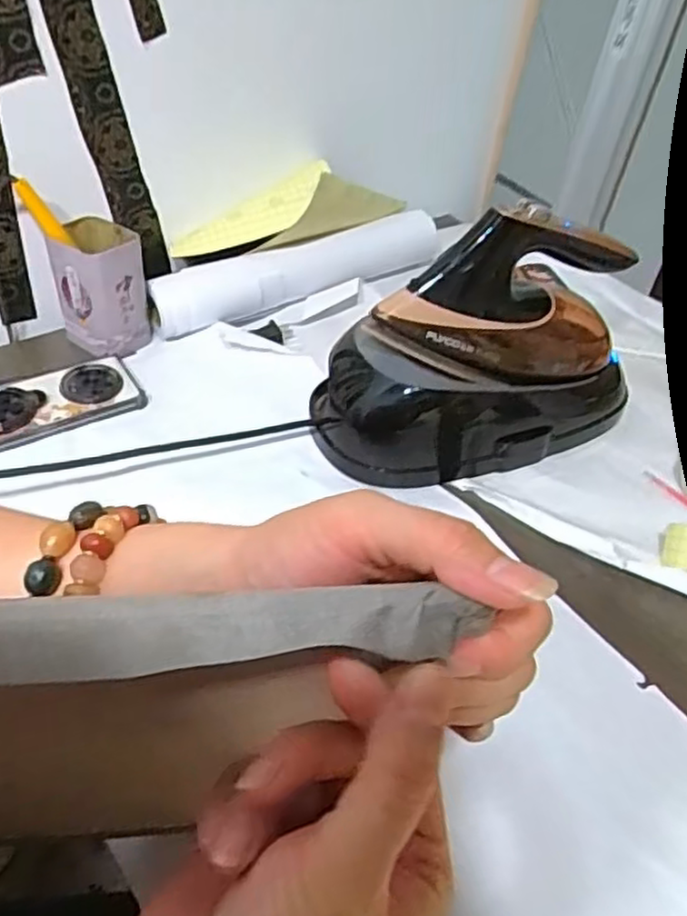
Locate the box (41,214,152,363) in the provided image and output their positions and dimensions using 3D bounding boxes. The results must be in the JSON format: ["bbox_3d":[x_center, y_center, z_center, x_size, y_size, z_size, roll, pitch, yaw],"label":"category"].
[{"bbox_3d":[-0.237,-0.164,0.703,0.082,0.109,0.085,-14,47,-22],"label":"box"}]

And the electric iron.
[{"bbox_3d":[0.132,-0.092,0.604,0.289,0.192,0.112,-3,44,-12],"label":"electric iron"}]

